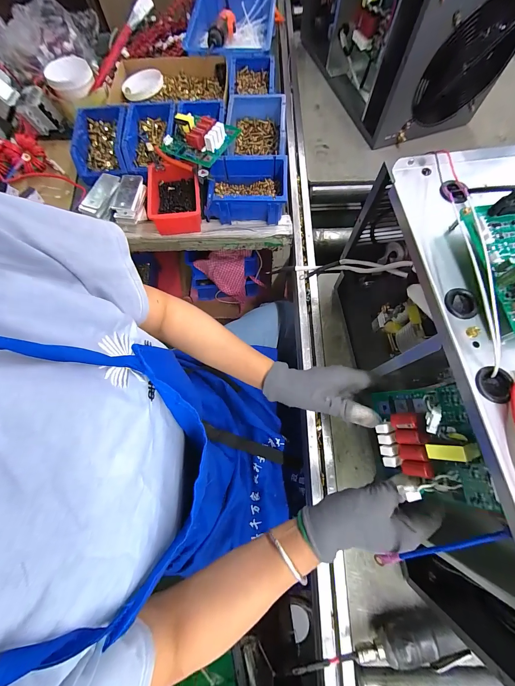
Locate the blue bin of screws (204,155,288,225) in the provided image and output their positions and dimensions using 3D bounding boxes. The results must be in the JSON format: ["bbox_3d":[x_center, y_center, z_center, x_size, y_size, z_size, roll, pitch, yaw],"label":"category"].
[{"bbox_3d":[-0.023,-0.298,0.533,0.157,0.075,0.103,2,73,3],"label":"blue bin of screws"}]

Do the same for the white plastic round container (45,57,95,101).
[{"bbox_3d":[-0.410,-0.582,0.588,0.092,0.024,0.105,-32,74,-8],"label":"white plastic round container"}]

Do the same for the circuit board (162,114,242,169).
[{"bbox_3d":[-0.113,-0.408,0.522,0.127,0.038,0.113,23,75,9],"label":"circuit board"}]

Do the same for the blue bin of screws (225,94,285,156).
[{"bbox_3d":[-0.003,-0.446,0.574,0.123,0.064,0.171,0,72,2],"label":"blue bin of screws"}]

